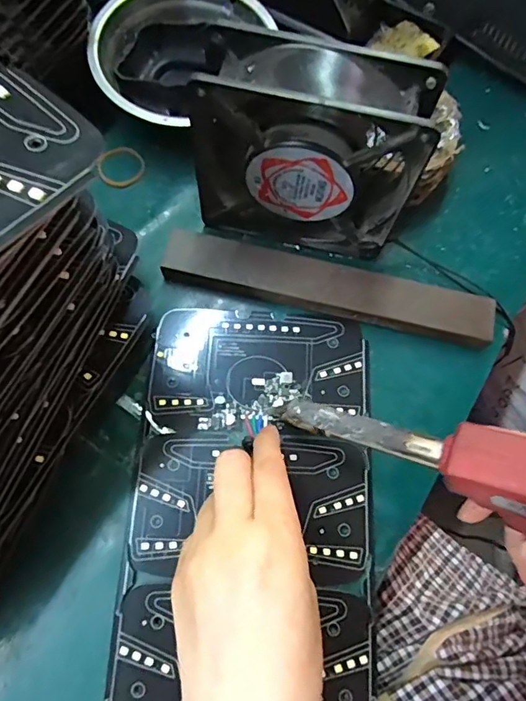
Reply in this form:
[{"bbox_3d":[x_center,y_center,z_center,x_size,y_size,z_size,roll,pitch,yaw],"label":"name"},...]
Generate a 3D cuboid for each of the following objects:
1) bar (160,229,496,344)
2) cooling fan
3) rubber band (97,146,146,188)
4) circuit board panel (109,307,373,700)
[{"bbox_3d":[0.041,-0.039,0.314,0.206,0.016,0.035,14,72,2],"label":"bar"},{"bbox_3d":[0.022,-0.109,0.280,0.120,0.115,0.041,10,72,1],"label":"cooling fan"},{"bbox_3d":[-0.099,-0.129,0.345,0.031,0.004,0.031,1,81,-4],"label":"rubber band"},{"bbox_3d":[-0.006,0.084,0.279,0.132,0.006,0.228,3,72,-1],"label":"circuit board panel"}]

